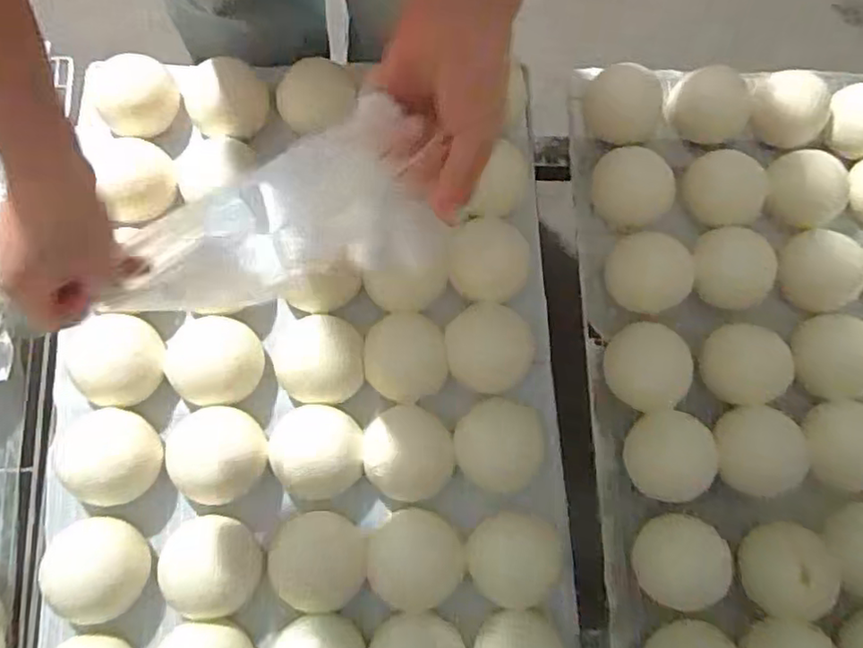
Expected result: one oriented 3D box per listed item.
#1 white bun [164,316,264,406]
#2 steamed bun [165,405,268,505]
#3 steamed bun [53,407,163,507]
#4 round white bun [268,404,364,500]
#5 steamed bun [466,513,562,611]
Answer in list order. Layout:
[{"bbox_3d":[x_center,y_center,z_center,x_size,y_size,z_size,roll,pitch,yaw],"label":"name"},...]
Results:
[{"bbox_3d":[-0.218,0.036,0.607,0.096,0.041,0.088,0,78,-2],"label":"white bun"},{"bbox_3d":[-0.208,0.124,0.583,0.102,0.054,0.087,8,78,0],"label":"steamed bun"},{"bbox_3d":[-0.309,0.126,0.582,0.092,0.049,0.086,0,78,-2],"label":"steamed bun"},{"bbox_3d":[-0.111,0.123,0.595,0.090,0.038,0.084,0,78,-2],"label":"round white bun"},{"bbox_3d":[0.078,0.225,0.588,0.085,0.039,0.082,0,78,-2],"label":"steamed bun"}]

